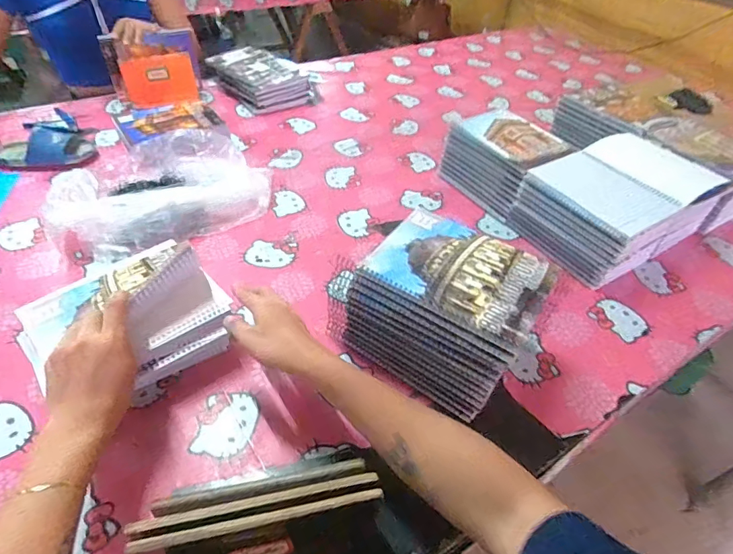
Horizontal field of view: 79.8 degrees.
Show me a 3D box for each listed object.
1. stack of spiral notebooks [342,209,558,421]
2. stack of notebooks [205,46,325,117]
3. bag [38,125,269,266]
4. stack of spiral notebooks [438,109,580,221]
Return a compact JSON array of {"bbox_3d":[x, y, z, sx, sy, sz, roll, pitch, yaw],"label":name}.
[{"bbox_3d":[0.095,0.043,0.559,0.206,0.157,0.158,29,49,22],"label":"stack of spiral notebooks"},{"bbox_3d":[-0.266,-0.511,1.125,0.183,0.068,0.245,-30,55,-30],"label":"stack of notebooks"},{"bbox_3d":[-0.348,-0.165,0.763,0.368,0.091,0.220,-21,50,-24],"label":"bag"},{"bbox_3d":[0.271,-0.225,0.863,0.160,0.129,0.189,-24,52,-26],"label":"stack of spiral notebooks"}]

